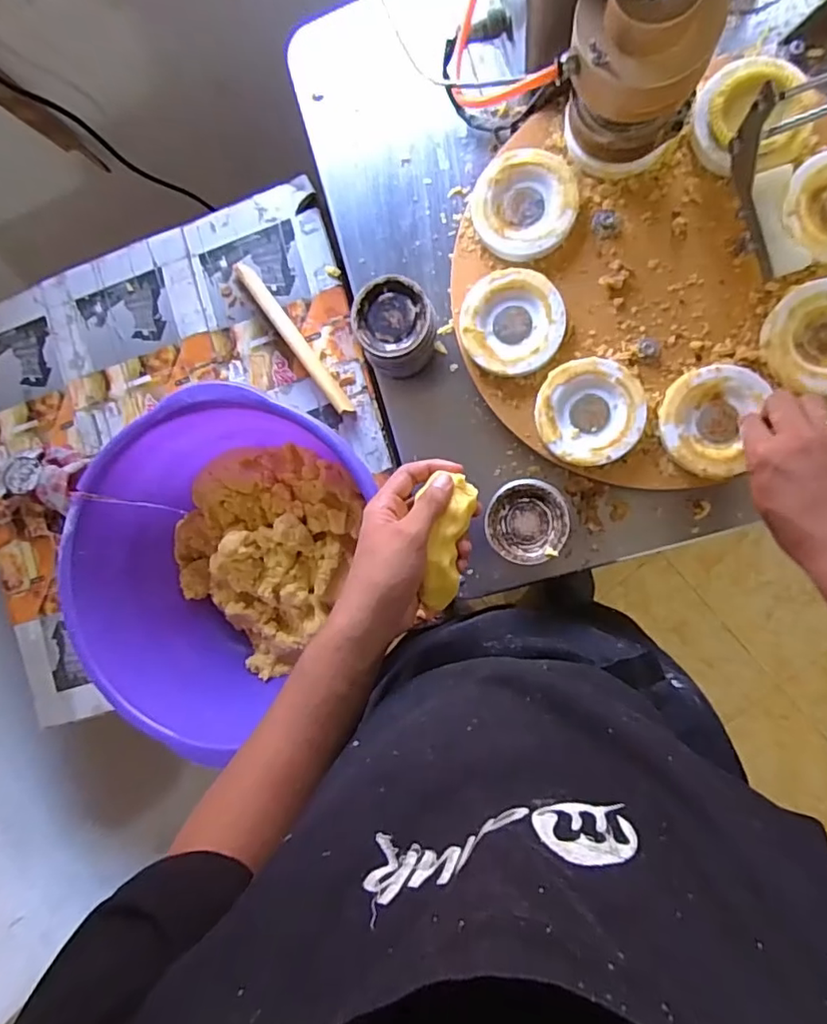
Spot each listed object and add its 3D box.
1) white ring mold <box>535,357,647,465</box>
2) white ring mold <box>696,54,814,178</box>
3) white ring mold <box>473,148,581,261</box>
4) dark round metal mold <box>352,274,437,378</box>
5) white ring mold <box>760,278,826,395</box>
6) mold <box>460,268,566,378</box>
[{"bbox_3d":[0.168,-0.094,0.538,0.097,0.020,0.097,0,91,10],"label":"white ring mold"},{"bbox_3d":[0.303,-0.351,0.506,0.092,0.028,0.103,-45,83,7],"label":"white ring mold"},{"bbox_3d":[0.107,-0.295,0.546,0.096,0.020,0.098,0,91,10],"label":"white ring mold"},{"bbox_3d":[-0.015,-0.186,0.577,0.077,0.081,0.078,0,91,10],"label":"dark round metal mold"},{"bbox_3d":[0.367,-0.155,0.500,0.098,0.018,0.094,0,91,10],"label":"white ring mold"},{"bbox_3d":[0.096,-0.182,0.548,0.095,0.024,0.098,0,91,10],"label":"mold"}]

